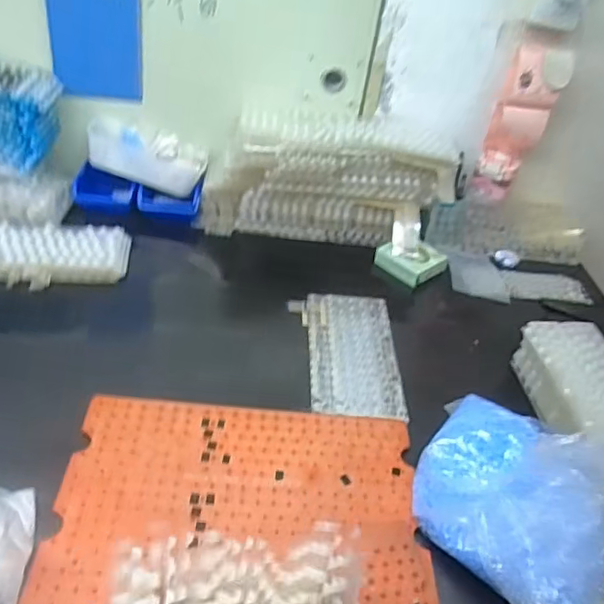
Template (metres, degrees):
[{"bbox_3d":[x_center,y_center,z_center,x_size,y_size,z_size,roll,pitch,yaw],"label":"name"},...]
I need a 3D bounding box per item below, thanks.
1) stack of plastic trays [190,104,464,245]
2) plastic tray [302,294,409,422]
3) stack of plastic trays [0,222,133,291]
[{"bbox_3d":[0.064,-0.241,1.187,0.504,0.229,0.136,7,37,1],"label":"stack of plastic trays"},{"bbox_3d":[0.083,0.082,0.962,0.145,0.018,0.285,3,37,-4],"label":"plastic tray"},{"bbox_3d":[-0.480,-0.087,1.051,0.334,0.046,0.141,1,37,-6],"label":"stack of plastic trays"}]

